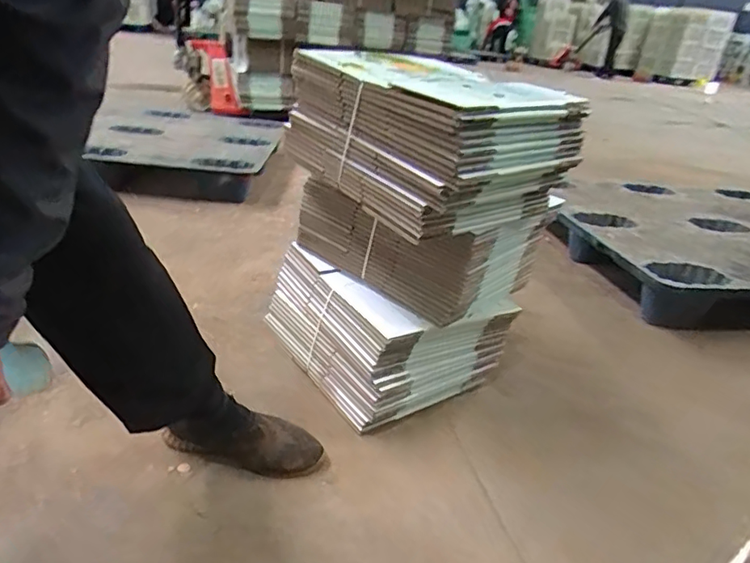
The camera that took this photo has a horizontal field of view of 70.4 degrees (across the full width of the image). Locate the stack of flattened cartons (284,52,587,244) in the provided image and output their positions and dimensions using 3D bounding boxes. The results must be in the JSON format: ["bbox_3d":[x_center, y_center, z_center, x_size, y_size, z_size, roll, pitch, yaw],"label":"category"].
[{"bbox_3d":[0.105,-0.258,0.959,0.326,0.222,0.398,-15,34,-37],"label":"stack of flattened cartons"}]

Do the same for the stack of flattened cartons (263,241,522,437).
[{"bbox_3d":[0.015,0.085,1.160,0.350,0.215,0.414,-13,33,-34],"label":"stack of flattened cartons"}]

